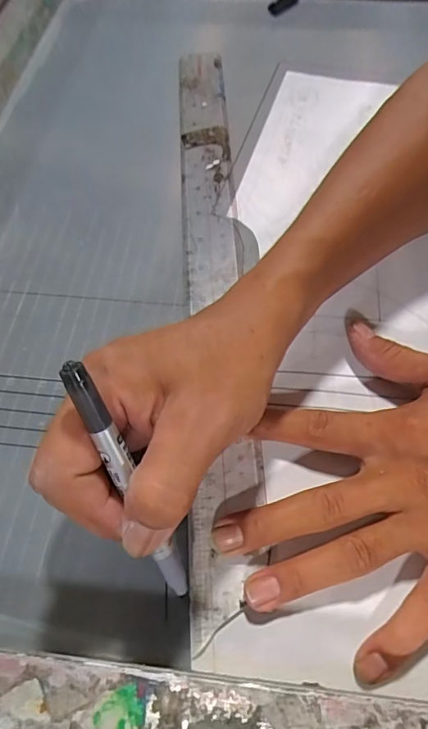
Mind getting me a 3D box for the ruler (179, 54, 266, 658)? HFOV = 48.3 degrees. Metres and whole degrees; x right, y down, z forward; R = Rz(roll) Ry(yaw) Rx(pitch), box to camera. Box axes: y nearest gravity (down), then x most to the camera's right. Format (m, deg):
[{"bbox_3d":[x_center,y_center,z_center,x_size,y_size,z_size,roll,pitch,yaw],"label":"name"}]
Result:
[{"bbox_3d":[-0.002,-0.067,0.315,0.039,0.011,0.443,-2,63,0],"label":"ruler"}]

